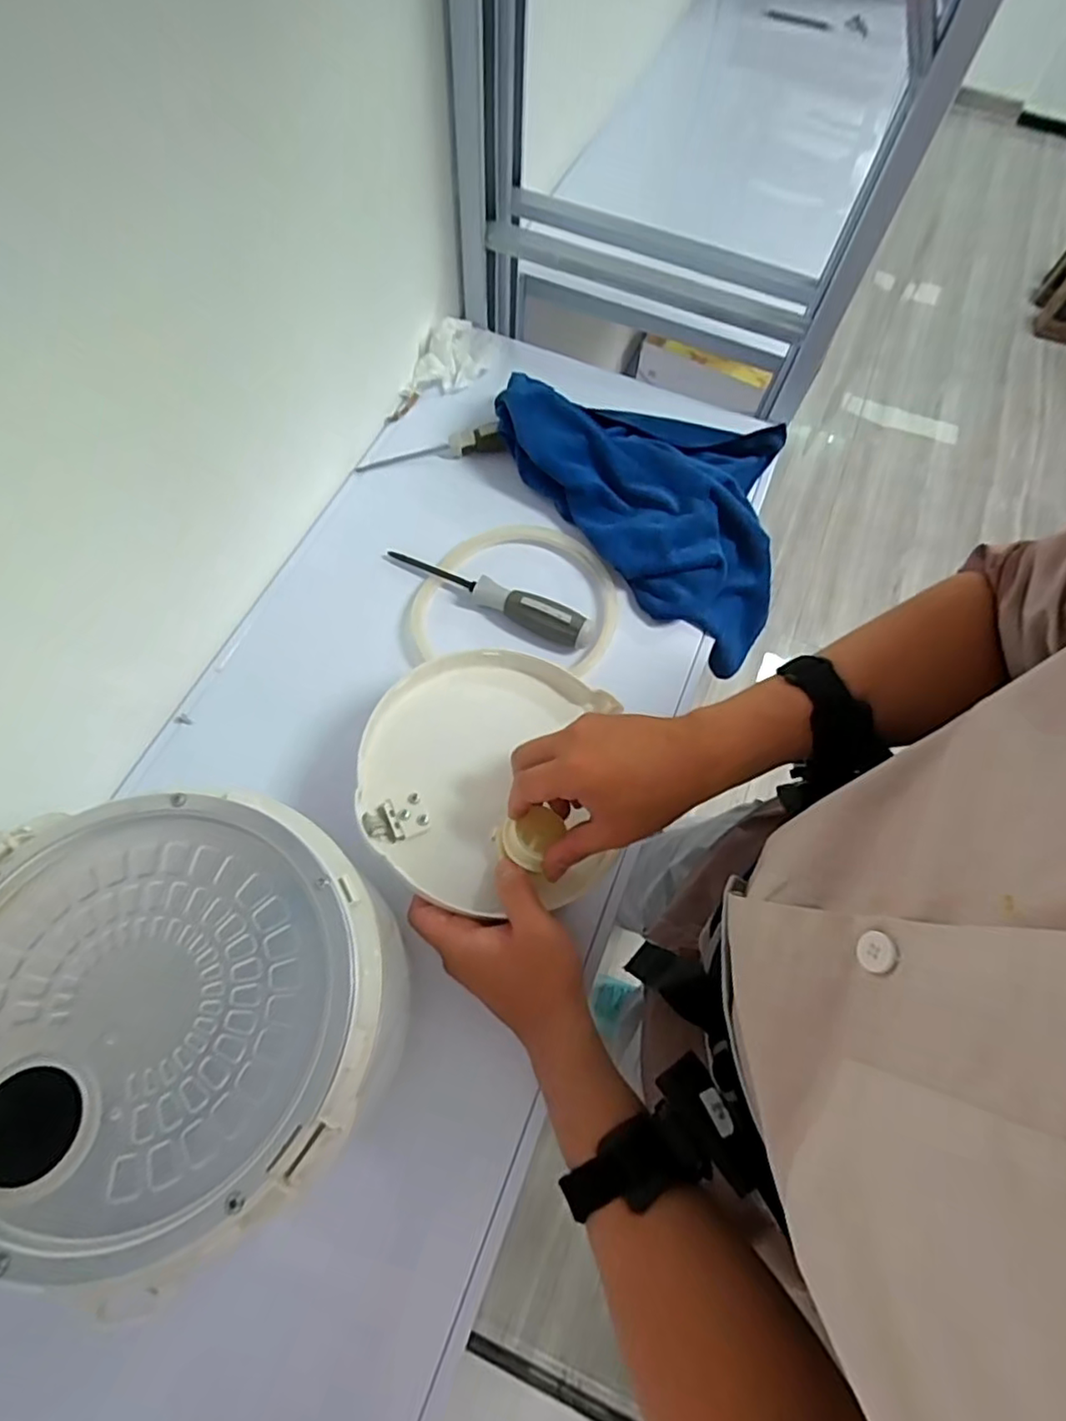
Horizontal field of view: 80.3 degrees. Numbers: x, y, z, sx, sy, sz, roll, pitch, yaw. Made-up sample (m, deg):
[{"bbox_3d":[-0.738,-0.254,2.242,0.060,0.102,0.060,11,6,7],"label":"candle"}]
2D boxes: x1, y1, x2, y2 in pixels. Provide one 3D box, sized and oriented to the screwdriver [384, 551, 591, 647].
[{"bbox_3d":[-0.041,-0.106,0.579,0.201,0.034,0.027,25,67,8],"label":"screwdriver"}]

